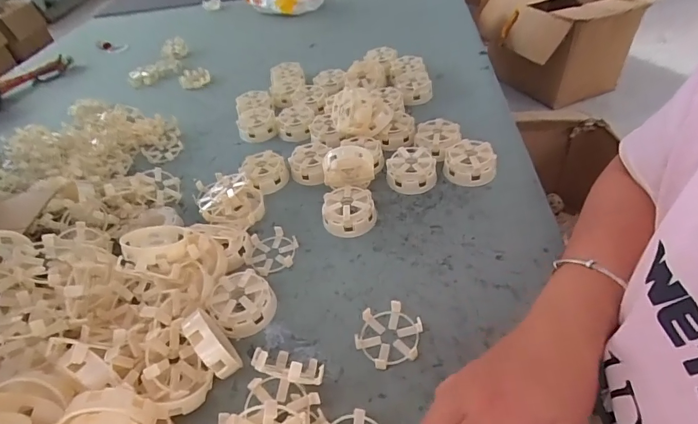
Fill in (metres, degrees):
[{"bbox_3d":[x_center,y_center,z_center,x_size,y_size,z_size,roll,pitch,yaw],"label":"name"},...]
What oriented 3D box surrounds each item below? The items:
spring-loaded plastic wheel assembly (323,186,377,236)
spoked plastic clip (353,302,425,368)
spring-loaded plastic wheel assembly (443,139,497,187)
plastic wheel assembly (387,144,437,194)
[{"bbox_3d":[-0.001,-0.001,0.512,0.065,0.034,0.058,-12,43,-4],"label":"spring-loaded plastic wheel assembly"},{"bbox_3d":[0.039,0.117,0.392,0.066,0.015,0.058,-11,43,-2],"label":"spoked plastic clip"},{"bbox_3d":[0.164,-0.065,0.550,0.065,0.037,0.061,6,45,16],"label":"spring-loaded plastic wheel assembly"},{"bbox_3d":[0.085,-0.057,0.554,0.064,0.035,0.063,-1,44,9],"label":"plastic wheel assembly"}]

